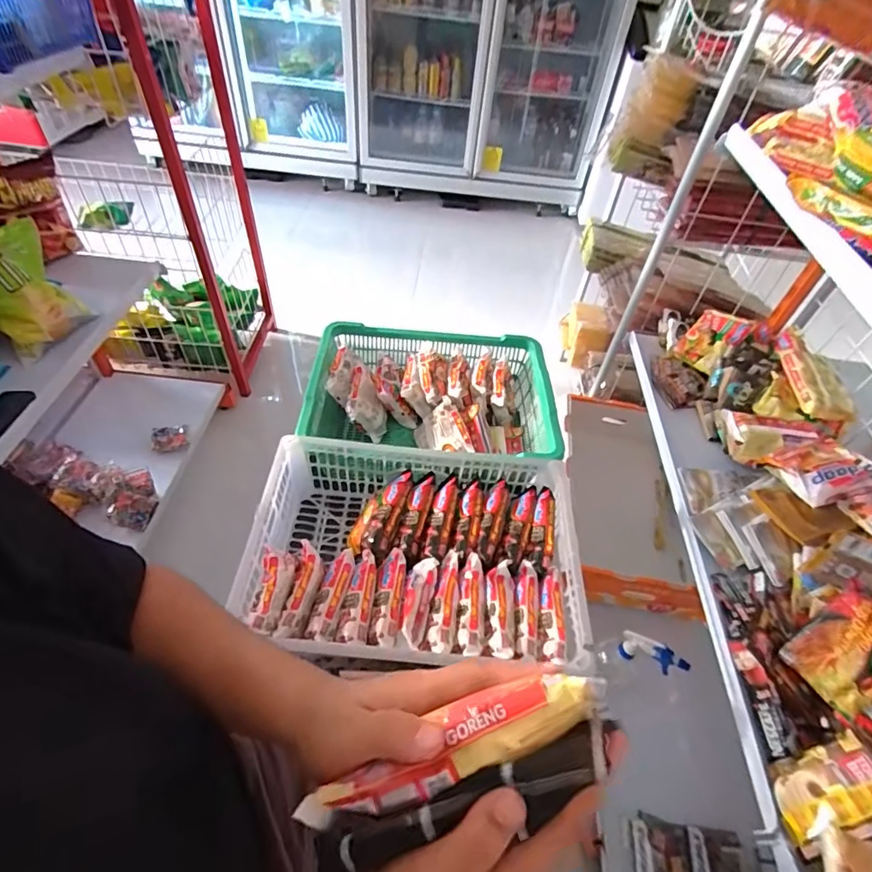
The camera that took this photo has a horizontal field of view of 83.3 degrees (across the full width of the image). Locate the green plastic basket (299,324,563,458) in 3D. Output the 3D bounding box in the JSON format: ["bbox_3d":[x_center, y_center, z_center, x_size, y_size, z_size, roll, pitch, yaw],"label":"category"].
[{"bbox_3d":[-0.008,-0.065,0.937,0.433,0.116,0.319,4,49,-2],"label":"green plastic basket"}]

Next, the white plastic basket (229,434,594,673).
[{"bbox_3d":[-0.028,0.160,0.729,0.435,0.134,0.269,3,49,-4],"label":"white plastic basket"}]

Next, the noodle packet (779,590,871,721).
[{"bbox_3d":[0.477,0.243,0.552,0.130,0.020,0.095,-47,53,7],"label":"noodle packet"}]

